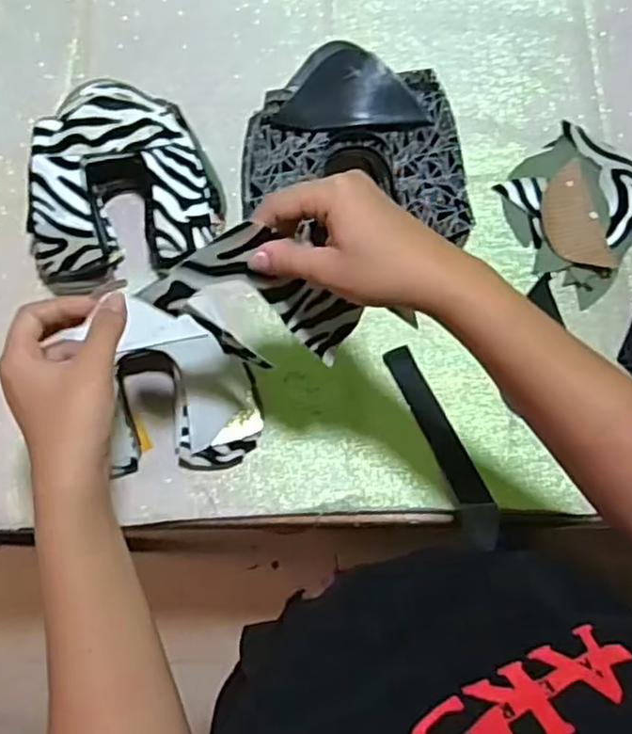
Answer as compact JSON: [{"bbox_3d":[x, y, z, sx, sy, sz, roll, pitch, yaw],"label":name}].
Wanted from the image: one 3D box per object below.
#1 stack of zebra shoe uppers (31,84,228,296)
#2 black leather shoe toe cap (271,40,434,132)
[{"bbox_3d":[-0.181,-0.164,0.617,0.174,0.085,0.157,-14,74,-3],"label":"stack of zebra shoe uppers"},{"bbox_3d":[0.031,-0.241,0.589,0.125,0.019,0.068,-1,108,3],"label":"black leather shoe toe cap"}]

